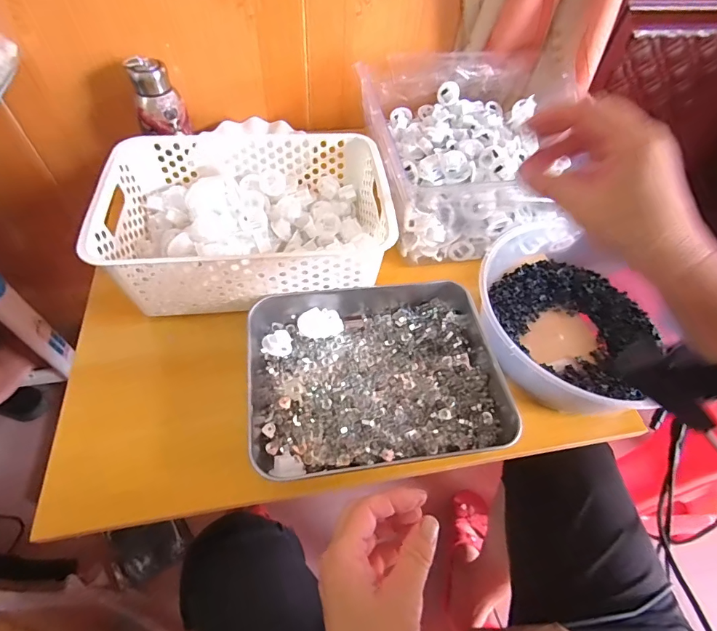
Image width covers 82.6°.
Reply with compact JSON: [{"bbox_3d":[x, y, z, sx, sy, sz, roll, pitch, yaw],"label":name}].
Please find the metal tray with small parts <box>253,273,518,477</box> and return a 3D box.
[{"bbox_3d":[0.015,0.053,0.439,0.255,0.039,0.212,-5,56,-8],"label":"metal tray with small parts"}]

